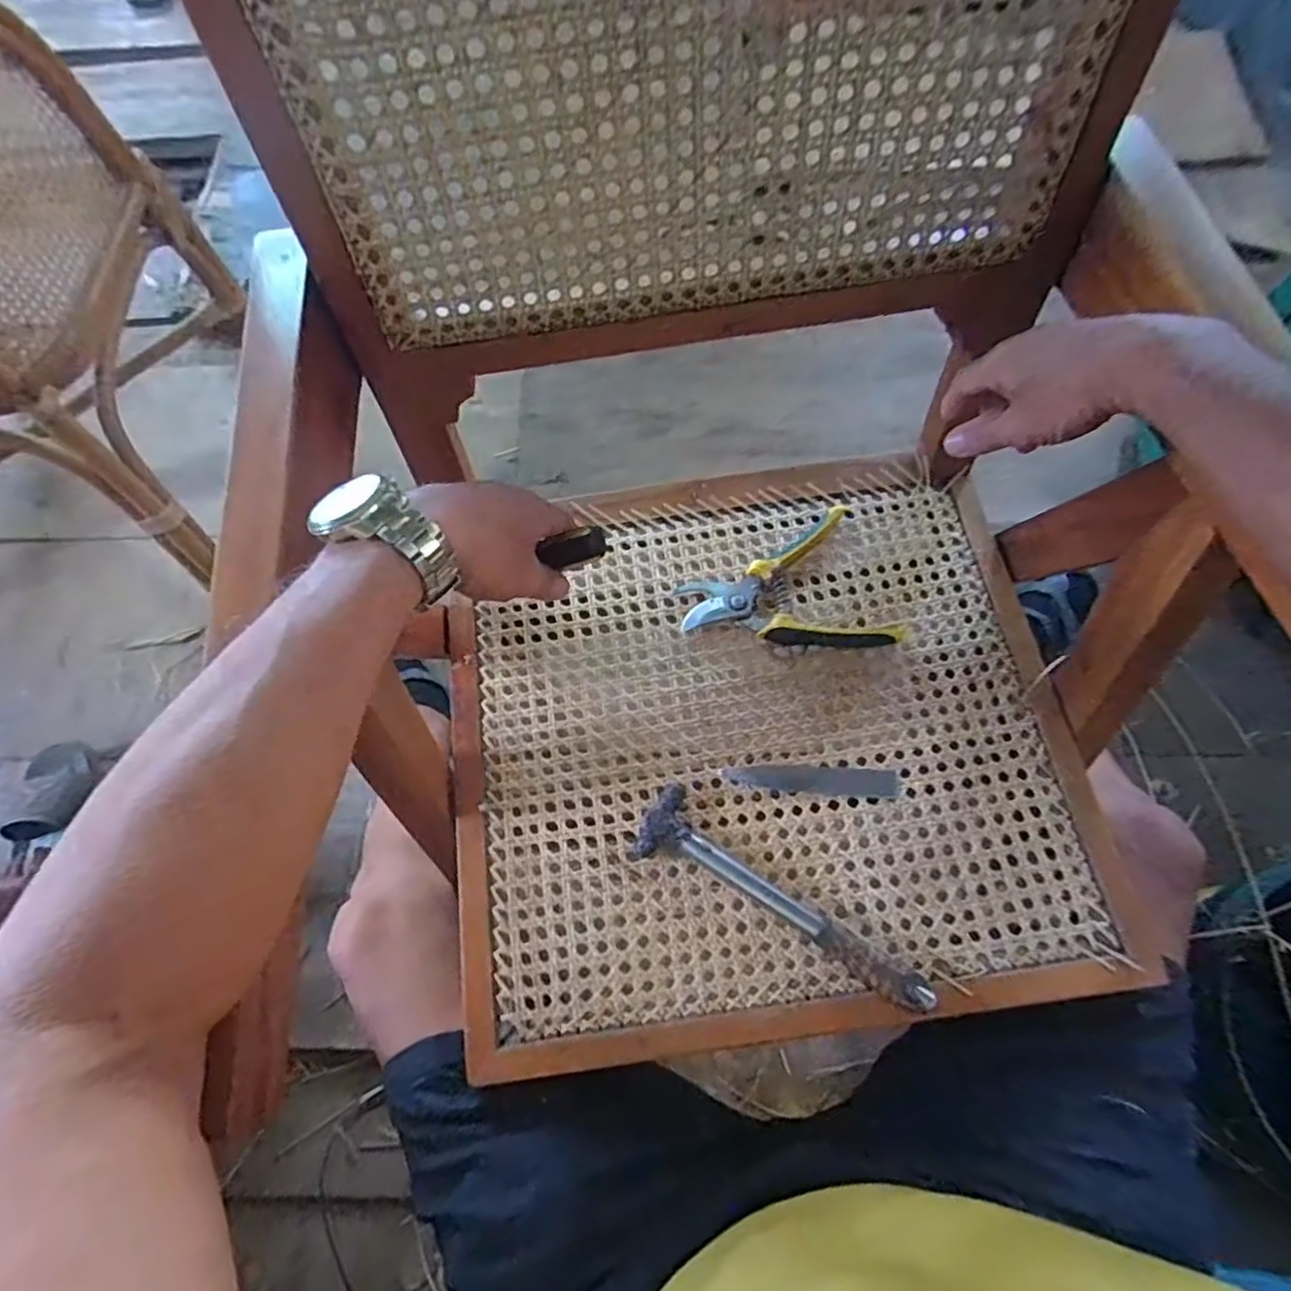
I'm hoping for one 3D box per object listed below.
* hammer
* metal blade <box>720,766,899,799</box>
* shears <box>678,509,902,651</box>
[{"bbox_3d":[0.098,0.198,0.518,0.239,0.027,0.062,34,74,15],"label":"hammer"},{"bbox_3d":[0.134,0.110,0.560,0.137,0.004,0.022,2,71,5],"label":"metal blade"},{"bbox_3d":[0.121,-0.049,0.615,0.178,0.021,0.137,-14,68,-3],"label":"shears"}]

